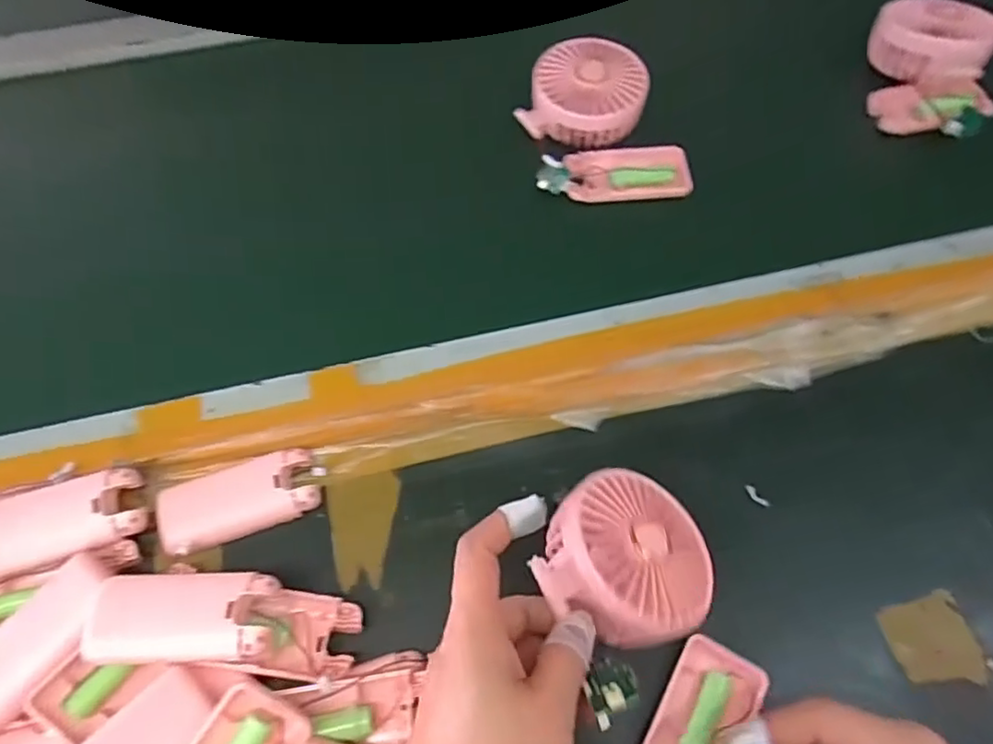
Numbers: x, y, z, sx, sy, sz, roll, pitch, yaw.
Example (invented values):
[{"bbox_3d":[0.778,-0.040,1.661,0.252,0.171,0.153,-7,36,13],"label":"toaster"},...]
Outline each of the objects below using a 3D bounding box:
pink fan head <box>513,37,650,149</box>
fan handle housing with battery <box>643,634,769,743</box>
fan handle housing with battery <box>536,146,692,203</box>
[{"bbox_3d":[0.071,-0.225,0.507,0.097,0.039,0.084,10,65,5],"label":"pink fan head"},{"bbox_3d":[0.106,0.191,0.328,0.045,0.023,0.095,26,69,12],"label":"fan handle housing with battery"},{"bbox_3d":[0.091,-0.159,0.489,0.118,0.026,0.046,-4,65,-2],"label":"fan handle housing with battery"}]

